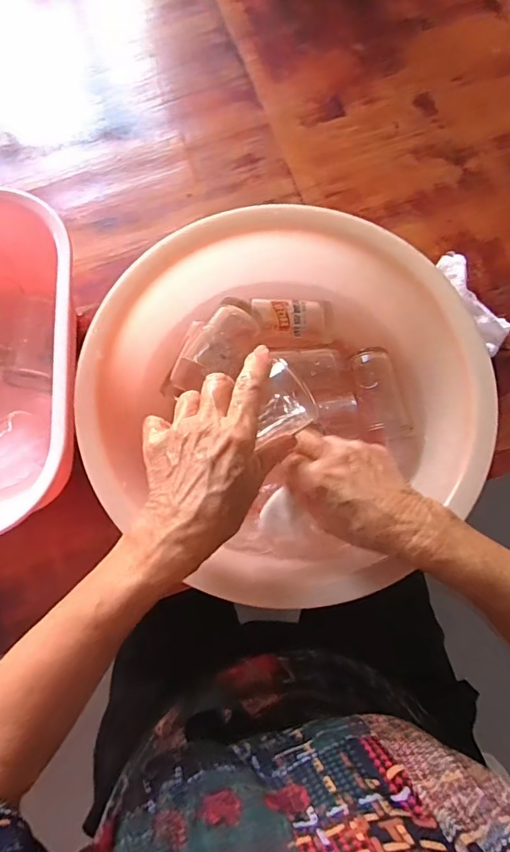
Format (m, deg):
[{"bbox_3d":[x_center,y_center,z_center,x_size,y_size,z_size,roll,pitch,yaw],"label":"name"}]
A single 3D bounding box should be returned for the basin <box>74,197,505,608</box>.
[{"bbox_3d":[0.032,-0.016,0.422,0.294,0.099,0.308,0,75,0],"label":"basin"}]

